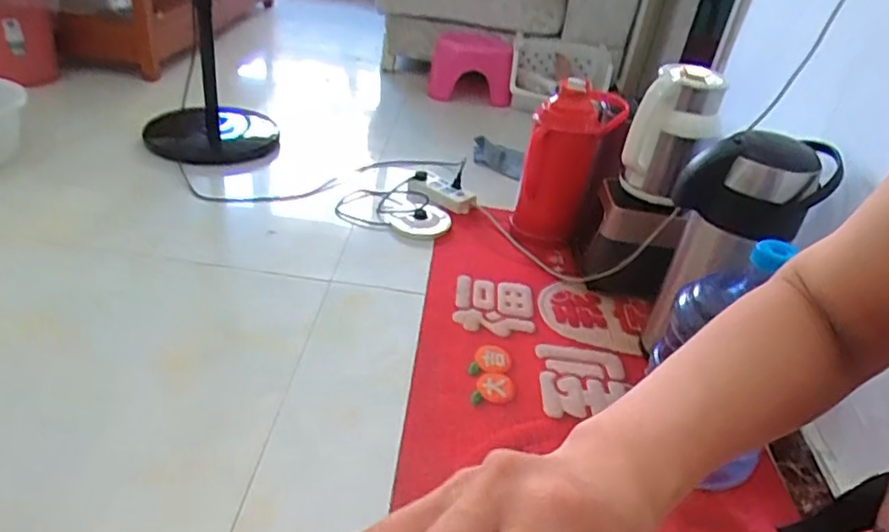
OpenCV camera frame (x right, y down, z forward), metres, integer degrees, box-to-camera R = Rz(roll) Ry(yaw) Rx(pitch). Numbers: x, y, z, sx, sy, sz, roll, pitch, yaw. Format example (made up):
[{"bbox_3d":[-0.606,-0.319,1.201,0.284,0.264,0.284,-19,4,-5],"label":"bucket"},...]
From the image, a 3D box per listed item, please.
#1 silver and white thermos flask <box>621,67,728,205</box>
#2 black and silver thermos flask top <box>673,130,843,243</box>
[{"bbox_3d":[0.417,-0.222,1.133,0.147,0.253,0.152,19,35,17],"label":"silver and white thermos flask"},{"bbox_3d":[0.482,-0.133,0.967,0.202,0.139,0.116,18,35,16],"label":"black and silver thermos flask top"}]

